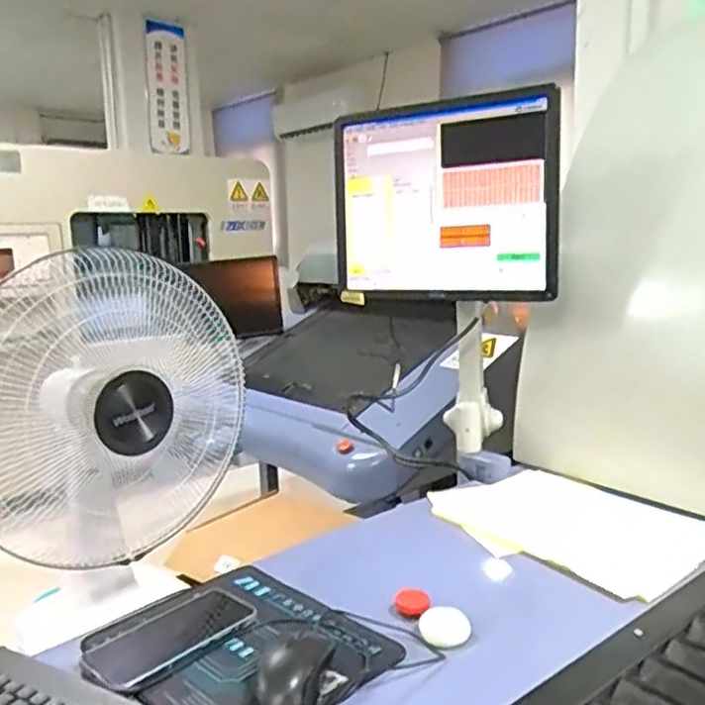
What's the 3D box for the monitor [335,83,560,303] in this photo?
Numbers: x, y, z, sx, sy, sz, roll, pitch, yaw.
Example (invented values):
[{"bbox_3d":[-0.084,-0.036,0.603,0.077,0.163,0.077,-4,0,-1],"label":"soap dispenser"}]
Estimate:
[{"bbox_3d":[0.134,-0.239,1.060,0.376,0.299,0.043,5,12,32],"label":"monitor"}]

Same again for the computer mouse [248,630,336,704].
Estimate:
[{"bbox_3d":[-0.052,0.278,0.575,0.052,0.031,0.092,1,9,16],"label":"computer mouse"}]

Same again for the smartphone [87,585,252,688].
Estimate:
[{"bbox_3d":[-0.180,0.276,0.658,0.098,0.015,0.164,6,12,41],"label":"smartphone"}]

